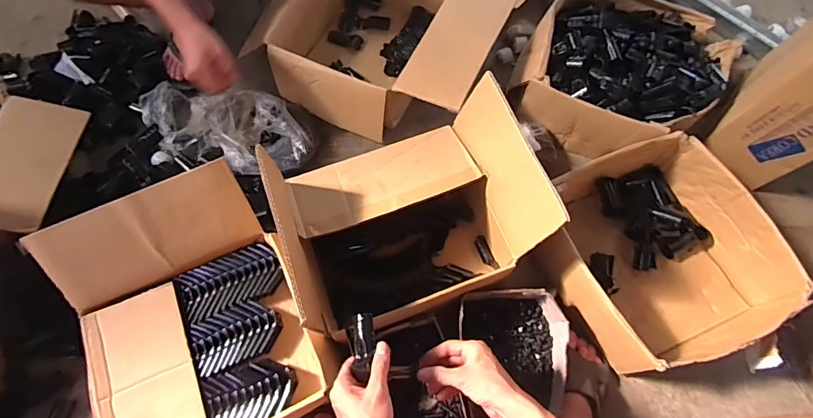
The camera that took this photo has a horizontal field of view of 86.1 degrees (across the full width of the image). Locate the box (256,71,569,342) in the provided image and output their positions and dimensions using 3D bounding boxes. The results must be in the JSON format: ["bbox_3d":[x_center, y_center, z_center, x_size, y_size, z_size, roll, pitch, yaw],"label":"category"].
[{"bbox_3d":[0.004,0.024,0.725,0.360,0.286,0.278,-19,70,-7],"label":"box"}]

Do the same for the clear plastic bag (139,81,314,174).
[{"bbox_3d":[-0.375,-0.177,0.923,0.381,0.066,0.191,20,70,8],"label":"clear plastic bag"}]

